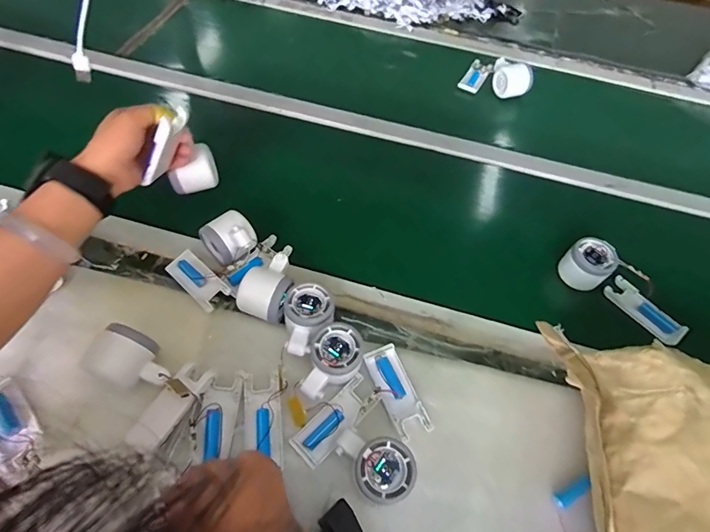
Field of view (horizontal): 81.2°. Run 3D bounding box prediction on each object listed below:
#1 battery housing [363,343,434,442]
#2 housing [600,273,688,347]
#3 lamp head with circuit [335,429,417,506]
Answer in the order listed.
[{"bbox_3d":[0.047,0.141,0.473,0.040,0.022,0.104,-19,60,-15],"label":"battery housing"},{"bbox_3d":[0.392,0.060,0.561,0.045,0.008,0.104,-32,64,-21],"label":"housing"},{"bbox_3d":[0.017,0.201,0.416,0.080,0.053,0.057,20,58,10],"label":"lamp head with circuit"}]

